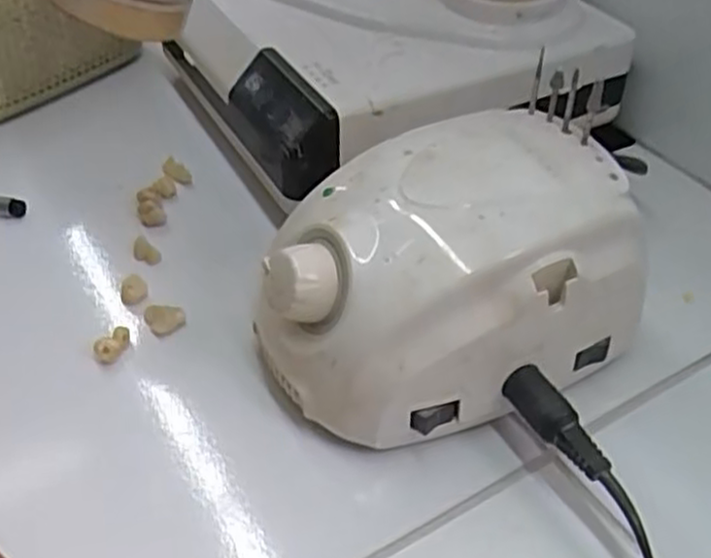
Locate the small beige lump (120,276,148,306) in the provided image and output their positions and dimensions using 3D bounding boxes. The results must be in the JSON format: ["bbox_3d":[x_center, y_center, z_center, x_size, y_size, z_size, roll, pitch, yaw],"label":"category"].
[{"bbox_3d":[-0.101,0.005,0.342,0.012,0.012,0.007,-9,45,-11],"label":"small beige lump"}]

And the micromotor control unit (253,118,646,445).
[{"bbox_3d":[0.033,0.000,0.295,0.134,0.086,0.092,-19,48,-20],"label":"micromotor control unit"}]

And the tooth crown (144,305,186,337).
[{"bbox_3d":[-0.084,0.018,0.328,0.018,0.010,0.010,1,44,-1],"label":"tooth crown"}]

